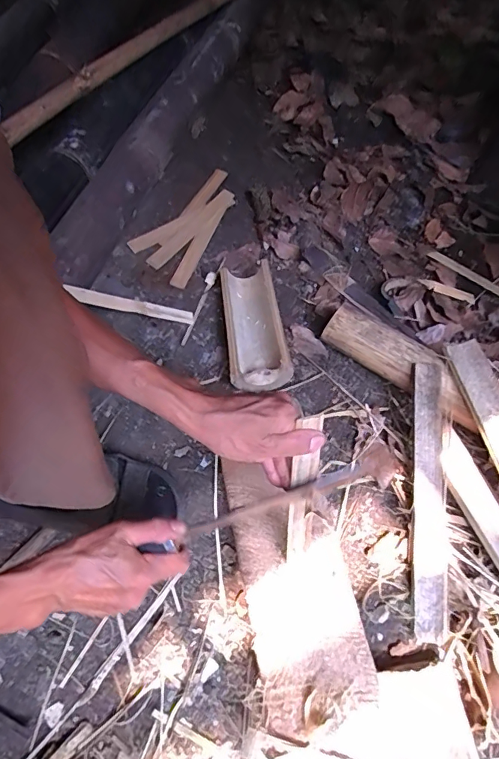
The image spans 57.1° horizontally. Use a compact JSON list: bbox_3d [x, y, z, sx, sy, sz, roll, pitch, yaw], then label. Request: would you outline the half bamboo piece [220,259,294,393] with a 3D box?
[{"bbox_3d":[0.008,-0.093,0.721,0.092,0.054,0.261,-3,60,-6],"label":"half bamboo piece"}]

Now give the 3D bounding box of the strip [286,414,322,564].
[{"bbox_3d":[0.051,0.120,0.459,0.022,0.222,0.010,-1,38,-4],"label":"strip"}]

